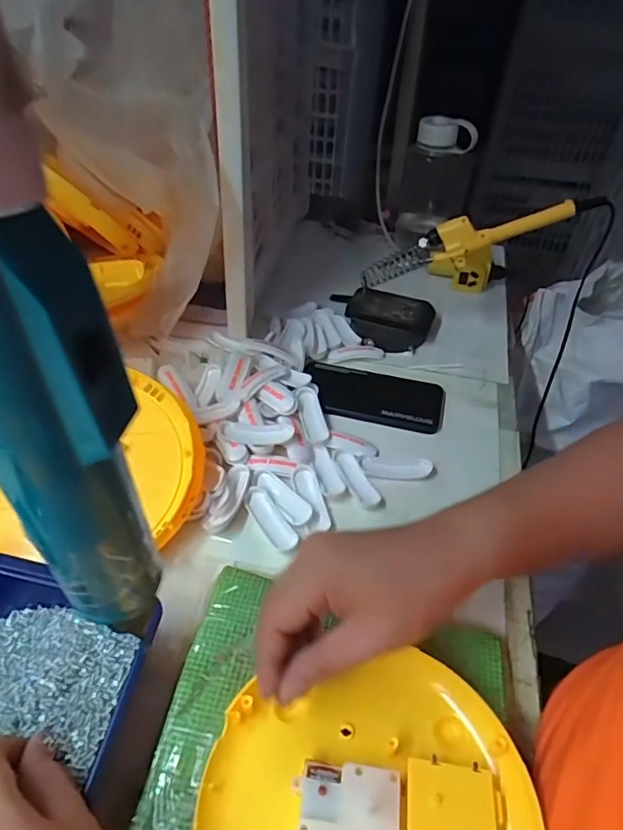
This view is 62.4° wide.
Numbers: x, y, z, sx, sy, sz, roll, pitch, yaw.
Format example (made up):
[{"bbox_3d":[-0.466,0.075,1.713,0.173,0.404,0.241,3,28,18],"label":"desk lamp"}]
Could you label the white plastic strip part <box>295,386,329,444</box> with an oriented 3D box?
[{"bbox_3d":[0.000,-0.001,0.530,0.022,0.006,0.069,-17,57,0],"label":"white plastic strip part"}]

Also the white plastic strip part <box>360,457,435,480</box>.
[{"bbox_3d":[0.082,0.051,0.493,0.067,0.007,0.023,2,44,-1],"label":"white plastic strip part"}]

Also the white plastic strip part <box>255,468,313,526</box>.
[{"bbox_3d":[-0.026,0.074,0.468,0.022,0.004,0.069,-32,54,-30],"label":"white plastic strip part"}]

